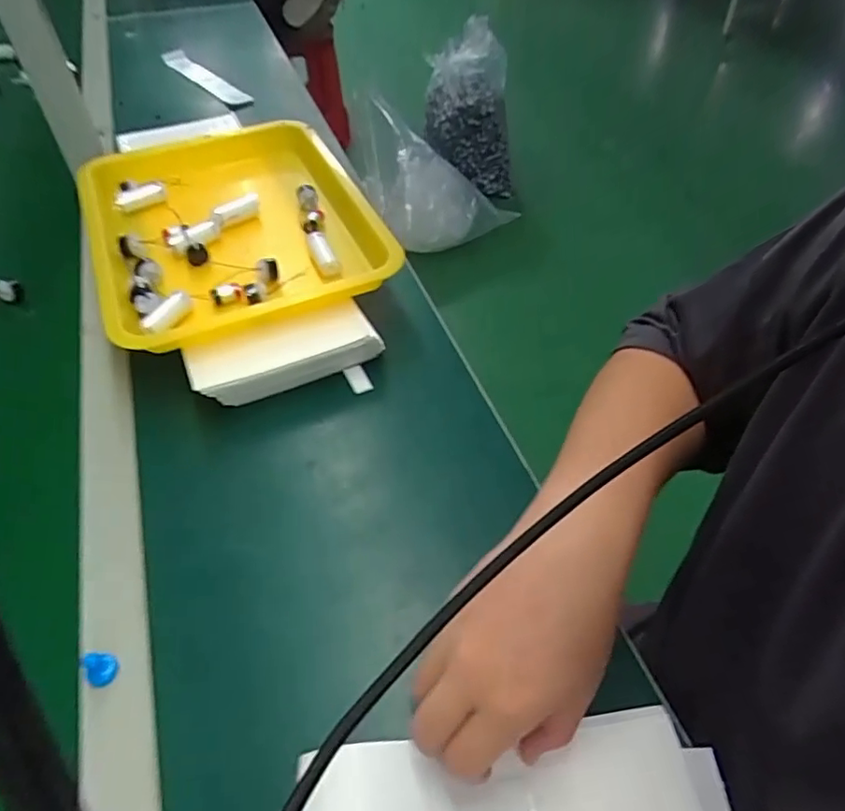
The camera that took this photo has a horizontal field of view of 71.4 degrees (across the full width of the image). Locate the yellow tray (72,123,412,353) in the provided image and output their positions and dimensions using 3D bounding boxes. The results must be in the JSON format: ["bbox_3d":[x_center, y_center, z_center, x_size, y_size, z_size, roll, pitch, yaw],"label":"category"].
[{"bbox_3d":[-0.186,-0.178,0.594,0.272,0.053,0.342,-18,53,-16],"label":"yellow tray"}]

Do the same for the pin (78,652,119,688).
[{"bbox_3d":[-0.198,0.164,0.364,0.015,0.026,0.015,-25,53,-20],"label":"pin"}]

